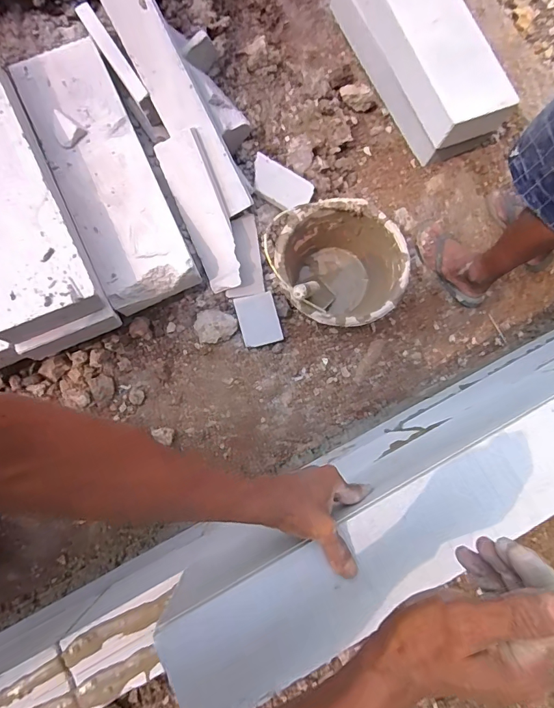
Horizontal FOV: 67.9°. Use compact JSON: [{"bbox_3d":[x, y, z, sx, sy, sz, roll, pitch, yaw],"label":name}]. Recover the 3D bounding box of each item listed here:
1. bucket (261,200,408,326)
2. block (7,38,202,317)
[{"bbox_3d":[0.141,-0.190,0.993,0.280,0.245,0.283,0,77,-1],"label":"bucket"},{"bbox_3d":[-0.386,-0.402,0.935,0.196,0.143,0.585,-24,80,-8],"label":"block"}]

